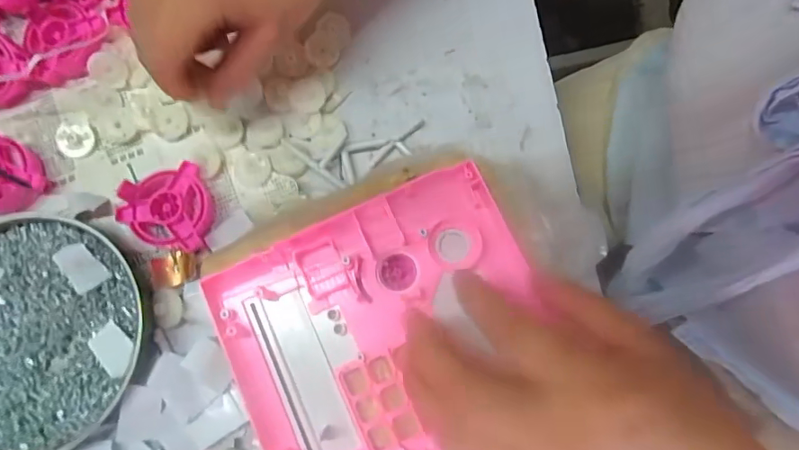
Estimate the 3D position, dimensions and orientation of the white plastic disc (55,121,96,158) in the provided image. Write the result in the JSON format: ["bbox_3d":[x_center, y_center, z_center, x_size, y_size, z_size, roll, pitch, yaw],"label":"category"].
[{"bbox_3d":[-0.211,-0.056,0.326,0.026,0.004,0.023,16,78,3],"label":"white plastic disc"}]

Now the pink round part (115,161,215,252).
[{"bbox_3d":[-0.140,-0.006,0.303,0.053,0.022,0.052,0,77,0],"label":"pink round part"}]

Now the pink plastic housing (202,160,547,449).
[{"bbox_3d":[-0.007,0.055,0.269,0.161,0.019,0.134,-22,78,-5],"label":"pink plastic housing"}]

